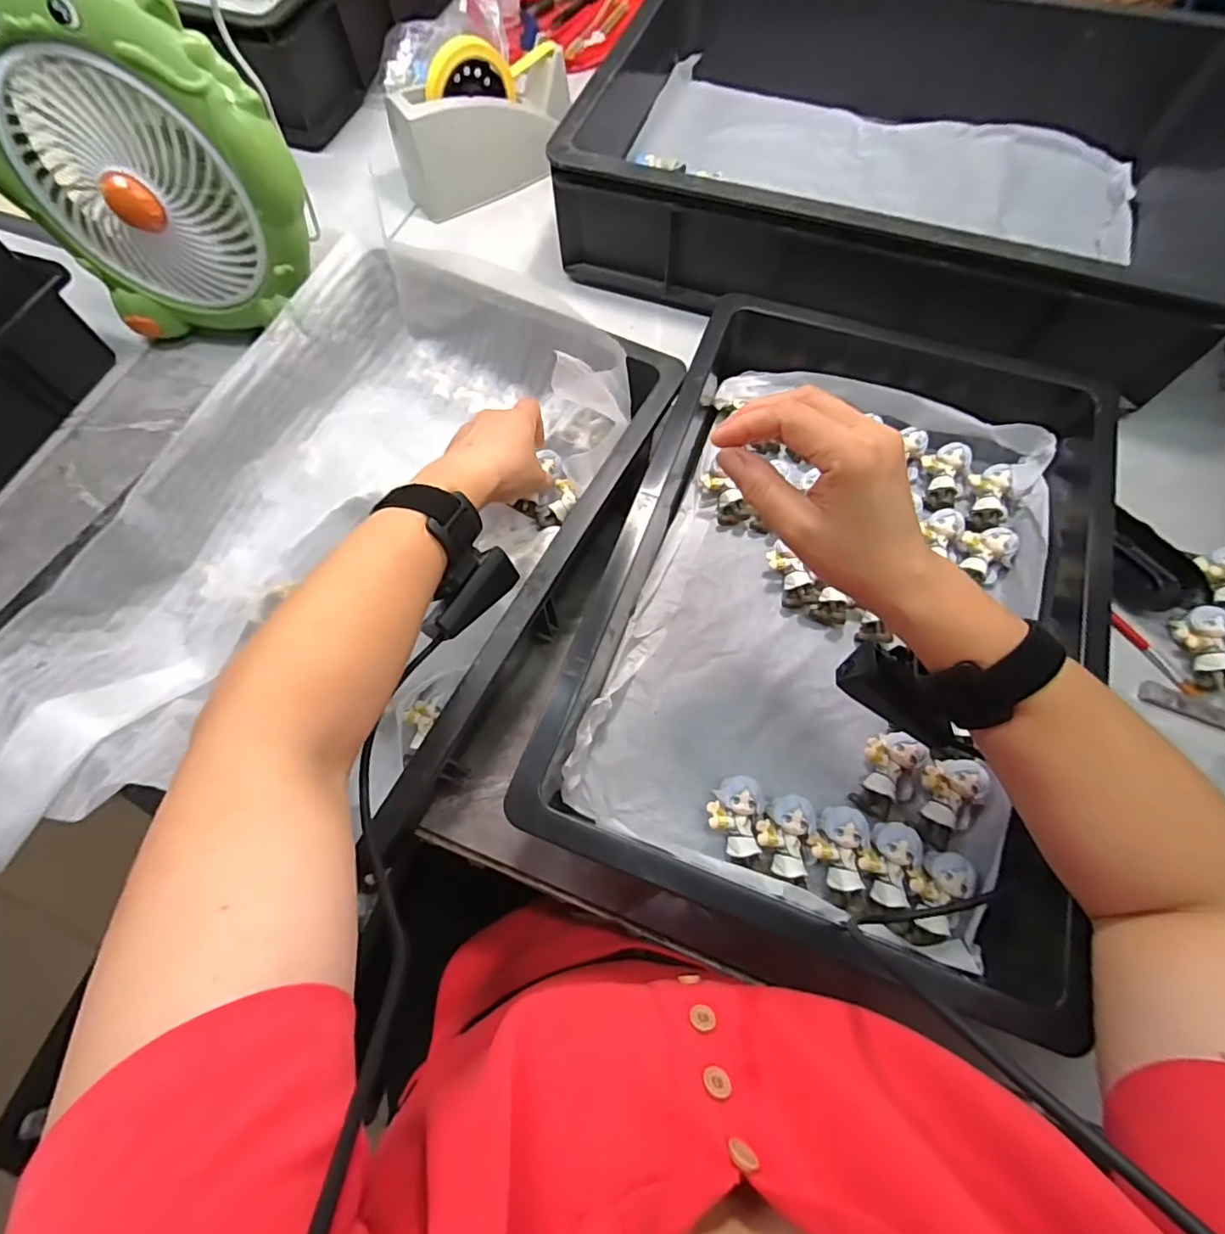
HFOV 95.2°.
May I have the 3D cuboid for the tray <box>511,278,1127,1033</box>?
[{"bbox_3d":[0.170,-0.039,0.423,0.317,0.093,0.499,17,69,9],"label":"tray"}]

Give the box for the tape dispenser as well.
[{"bbox_3d":[-0.143,-0.548,0.621,0.197,0.121,0.065,-31,70,-11],"label":"tape dispenser"}]

